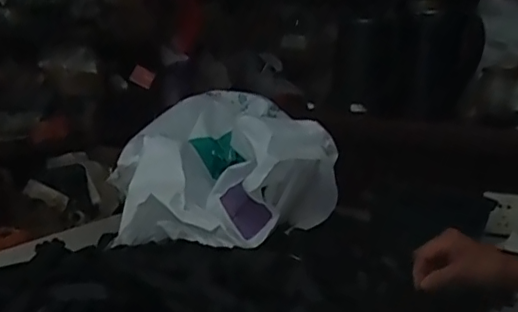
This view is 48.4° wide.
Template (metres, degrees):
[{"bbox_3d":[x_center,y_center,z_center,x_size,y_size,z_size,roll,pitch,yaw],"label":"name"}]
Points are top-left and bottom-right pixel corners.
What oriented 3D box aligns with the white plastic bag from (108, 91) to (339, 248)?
[{"bbox_3d":[-0.050,0.020,0.898,0.306,0.186,0.297,2,10,-7],"label":"white plastic bag"}]

